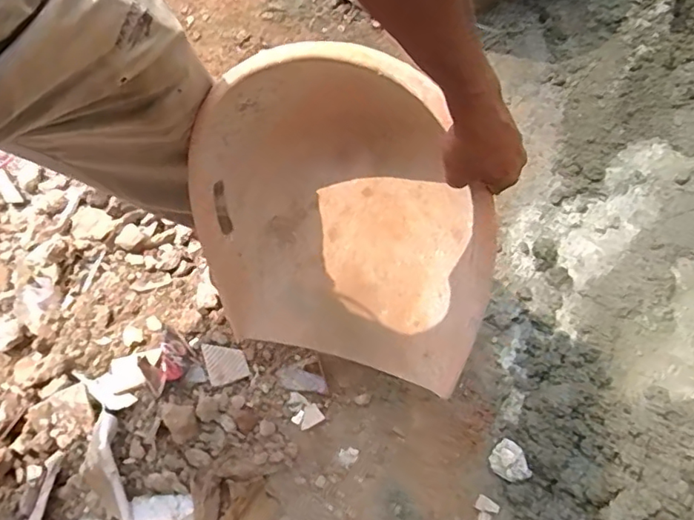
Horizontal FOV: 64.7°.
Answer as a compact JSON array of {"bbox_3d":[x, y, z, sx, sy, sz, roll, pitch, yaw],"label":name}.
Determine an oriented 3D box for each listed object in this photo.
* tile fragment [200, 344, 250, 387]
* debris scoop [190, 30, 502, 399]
[{"bbox_3d":[-0.209,0.174,0.940,0.067,0.004,0.080,-10,51,-29],"label":"tile fragment"},{"bbox_3d":[-0.032,-0.048,0.739,0.457,0.170,0.417,7,106,32],"label":"debris scoop"}]

